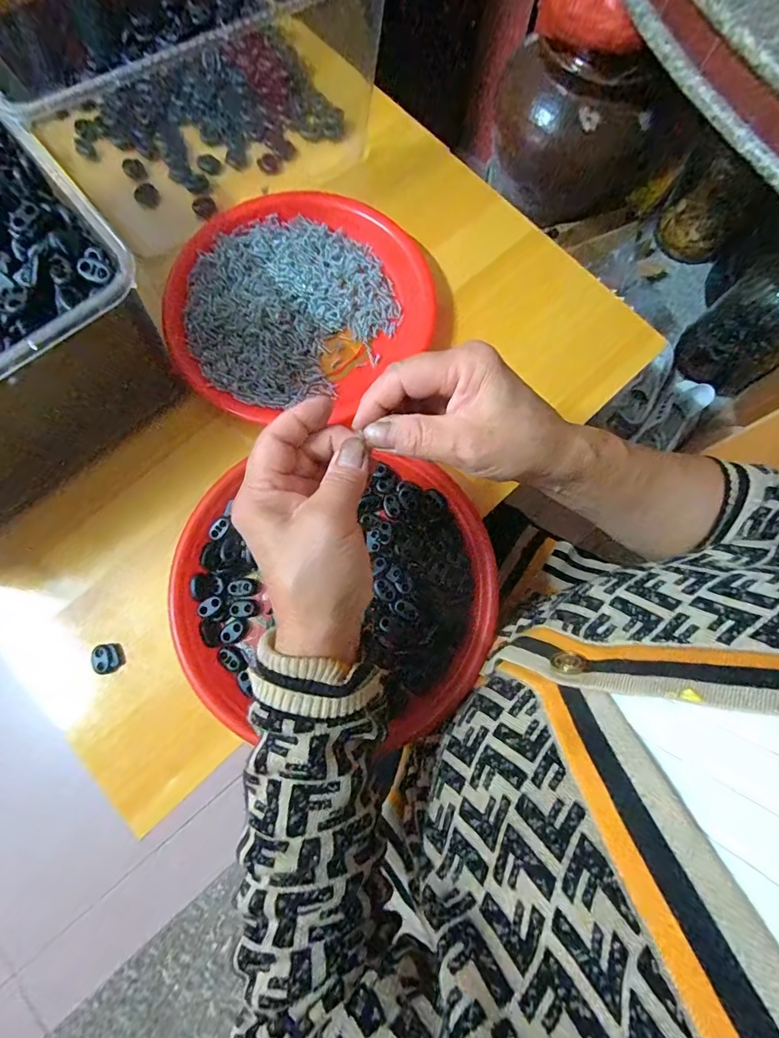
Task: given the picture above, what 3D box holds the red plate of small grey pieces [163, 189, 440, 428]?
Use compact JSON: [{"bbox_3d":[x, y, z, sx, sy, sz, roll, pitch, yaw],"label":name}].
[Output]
[{"bbox_3d":[-0.082,-0.193,0.394,0.212,0.027,0.225,0,76,-2],"label":"red plate of small grey pieces"}]

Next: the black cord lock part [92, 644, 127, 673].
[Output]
[{"bbox_3d":[-0.212,0.104,0.339,0.018,0.009,0.021,-27,79,-8],"label":"black cord lock part"}]

